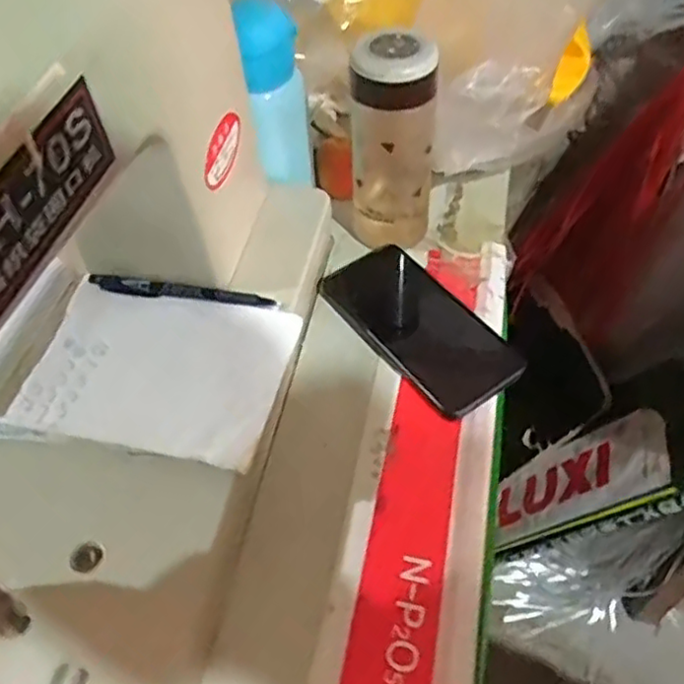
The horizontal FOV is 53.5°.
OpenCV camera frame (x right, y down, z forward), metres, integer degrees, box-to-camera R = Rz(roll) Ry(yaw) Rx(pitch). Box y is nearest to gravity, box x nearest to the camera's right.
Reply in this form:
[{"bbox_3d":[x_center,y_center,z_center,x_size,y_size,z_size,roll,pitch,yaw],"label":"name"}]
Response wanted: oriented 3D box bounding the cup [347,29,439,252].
[{"bbox_3d":[0.042,-0.155,0.544,0.065,0.166,0.062,2,52,4],"label":"cup"}]

